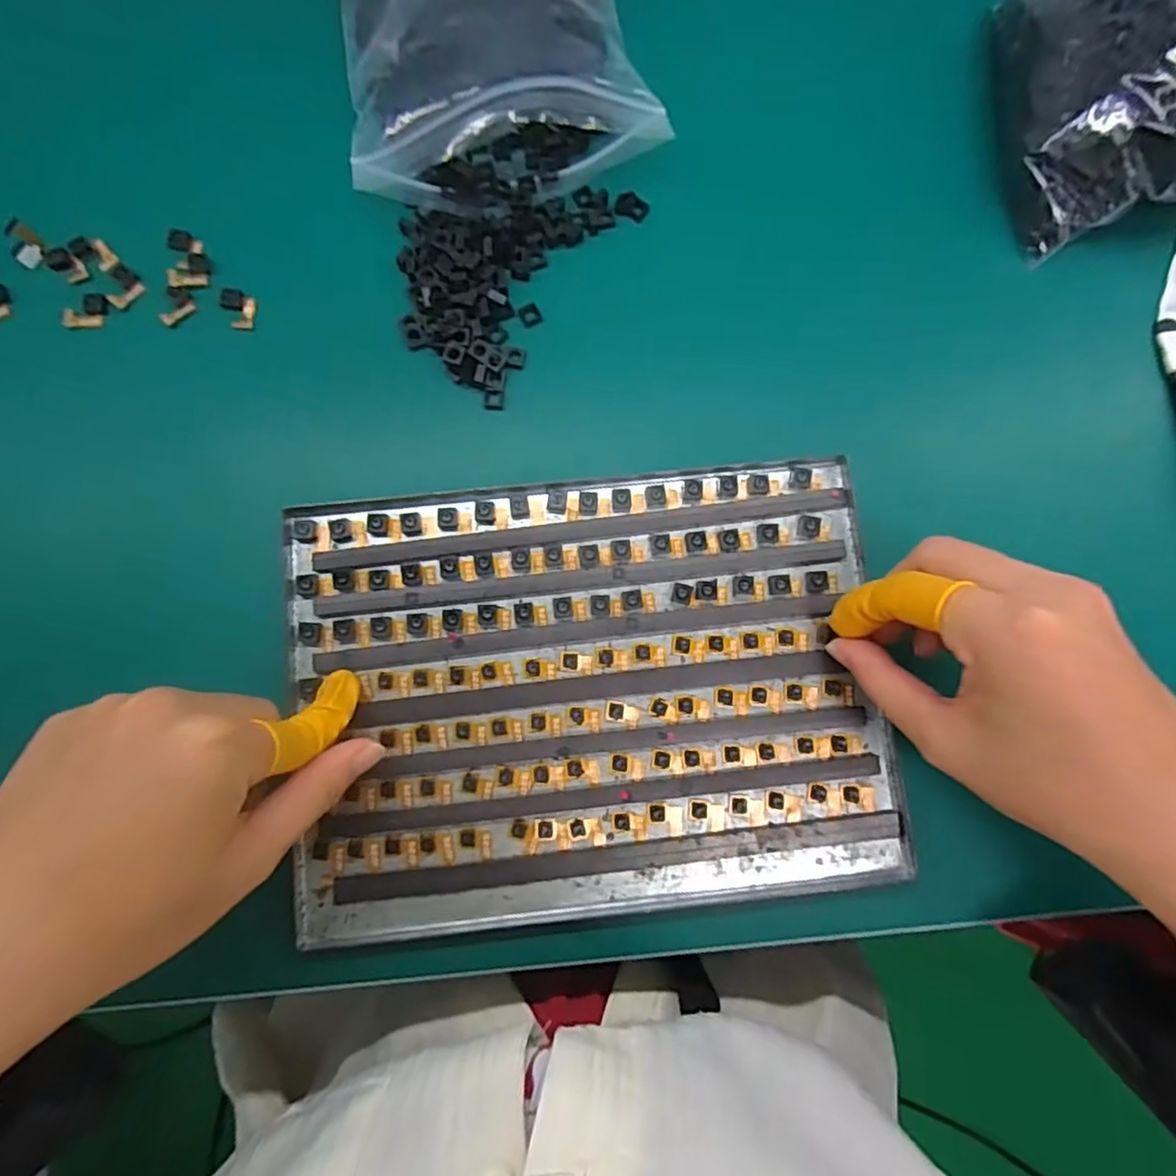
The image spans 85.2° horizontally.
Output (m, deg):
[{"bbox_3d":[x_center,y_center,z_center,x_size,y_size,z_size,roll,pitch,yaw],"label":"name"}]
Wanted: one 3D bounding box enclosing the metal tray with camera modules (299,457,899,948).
[{"bbox_3d":[0.001,0.042,0.273,0.243,0.008,0.180,-5,80,-2],"label":"metal tray with camera modules"}]

